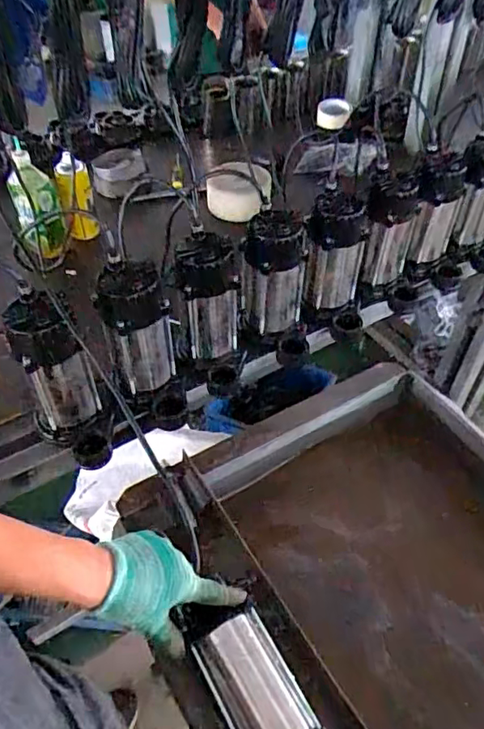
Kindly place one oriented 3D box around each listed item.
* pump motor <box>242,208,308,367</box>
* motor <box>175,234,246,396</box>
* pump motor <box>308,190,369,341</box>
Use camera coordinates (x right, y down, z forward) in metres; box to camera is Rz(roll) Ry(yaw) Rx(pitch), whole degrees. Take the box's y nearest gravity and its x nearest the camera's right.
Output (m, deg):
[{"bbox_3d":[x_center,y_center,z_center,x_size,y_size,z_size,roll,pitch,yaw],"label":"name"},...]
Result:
[{"bbox_3d":[0.059,-0.125,0.931,0.111,0.254,0.102,-2,47,-2],"label":"pump motor"},{"bbox_3d":[-0.050,-0.074,0.888,0.106,0.246,0.124,-2,47,-2],"label":"motor"},{"bbox_3d":[0.163,-0.177,0.960,0.114,0.242,0.123,4,47,3],"label":"pump motor"}]

